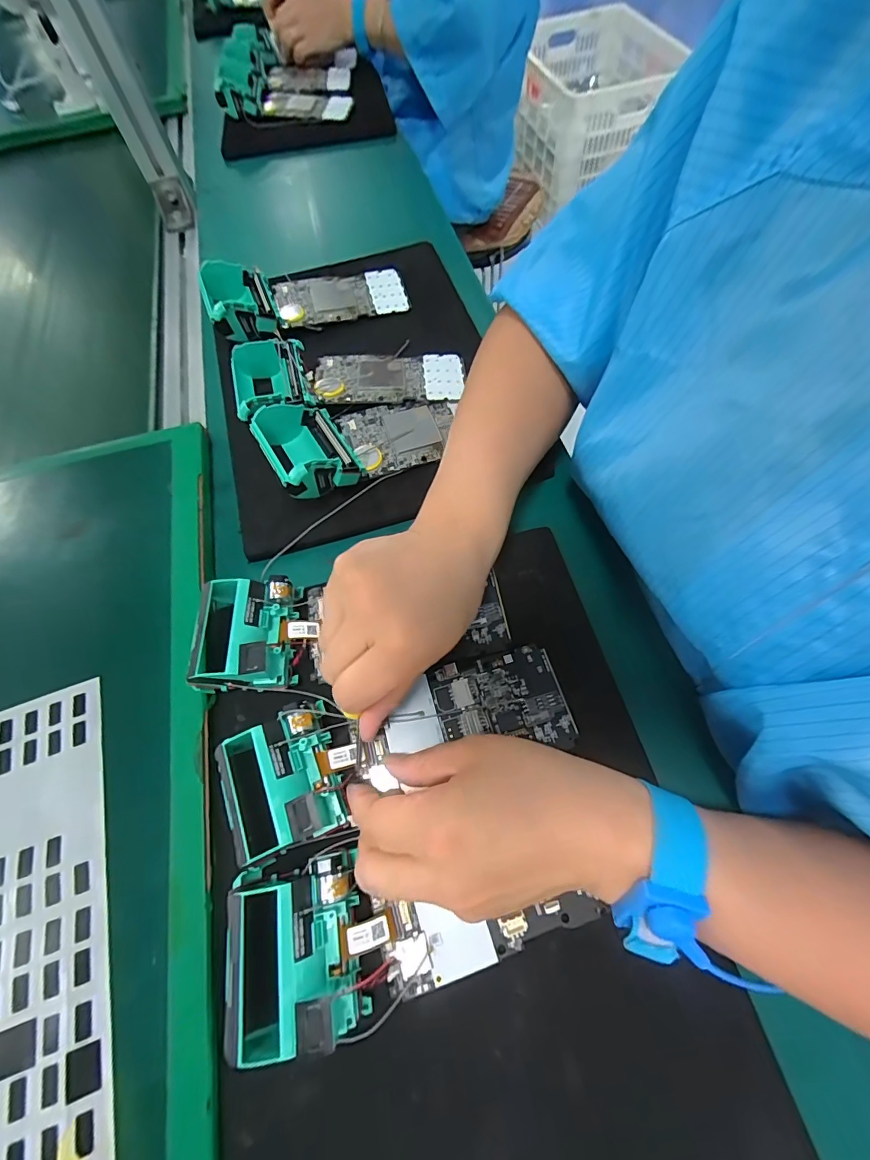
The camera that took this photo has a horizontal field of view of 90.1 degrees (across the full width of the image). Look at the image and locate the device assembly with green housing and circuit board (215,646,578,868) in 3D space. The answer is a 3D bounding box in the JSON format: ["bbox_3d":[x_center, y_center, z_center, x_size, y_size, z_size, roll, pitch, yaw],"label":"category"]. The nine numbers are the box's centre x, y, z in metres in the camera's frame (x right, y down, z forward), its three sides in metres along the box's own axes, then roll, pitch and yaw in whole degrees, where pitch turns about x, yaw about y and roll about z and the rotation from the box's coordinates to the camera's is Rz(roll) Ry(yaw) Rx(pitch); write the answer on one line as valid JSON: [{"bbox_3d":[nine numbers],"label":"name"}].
[{"bbox_3d":[-0.017,0.090,0.252,0.195,0.027,0.063,-16,66,-15],"label":"device assembly with green housing and circuit board"}]

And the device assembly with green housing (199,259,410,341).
[{"bbox_3d":[-0.127,-0.293,0.433,0.192,0.039,0.084,-18,64,-8],"label":"device assembly with green housing"}]

